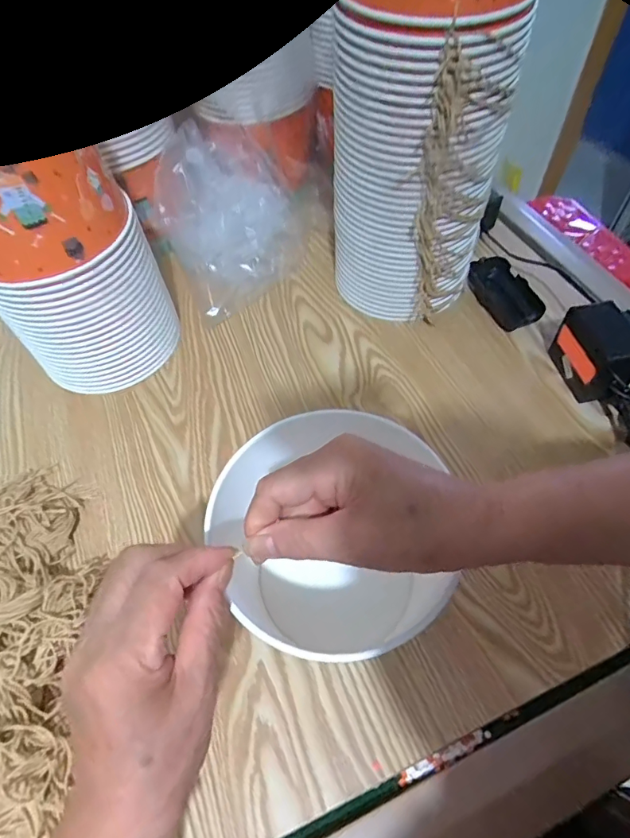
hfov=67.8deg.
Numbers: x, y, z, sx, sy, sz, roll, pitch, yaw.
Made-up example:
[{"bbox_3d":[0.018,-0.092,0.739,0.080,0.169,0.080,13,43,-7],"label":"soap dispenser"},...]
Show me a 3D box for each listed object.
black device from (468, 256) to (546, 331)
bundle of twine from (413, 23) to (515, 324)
[{"bbox_3d":[0.232,-0.155,0.576,0.049,0.030,0.107,-18,58,-9],"label":"black device"},{"bbox_3d":[0.132,-0.211,0.467,0.036,0.282,0.069,33,64,22],"label":"bundle of twine"}]

